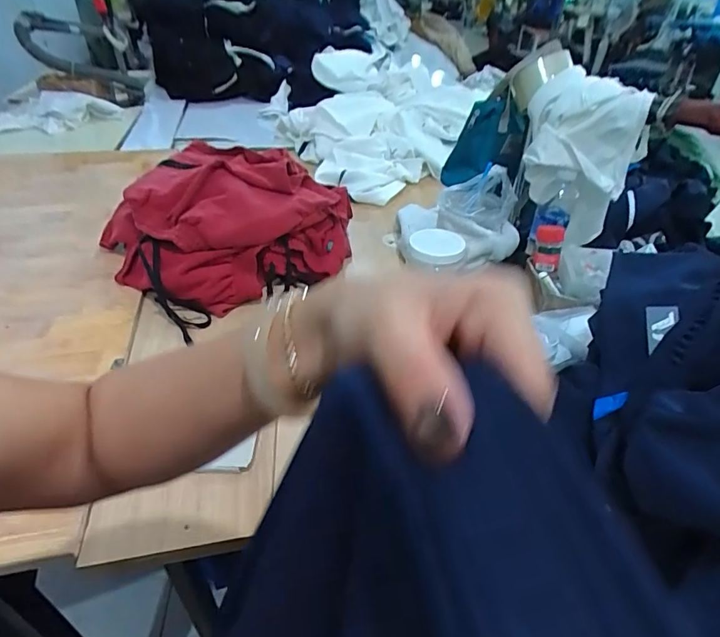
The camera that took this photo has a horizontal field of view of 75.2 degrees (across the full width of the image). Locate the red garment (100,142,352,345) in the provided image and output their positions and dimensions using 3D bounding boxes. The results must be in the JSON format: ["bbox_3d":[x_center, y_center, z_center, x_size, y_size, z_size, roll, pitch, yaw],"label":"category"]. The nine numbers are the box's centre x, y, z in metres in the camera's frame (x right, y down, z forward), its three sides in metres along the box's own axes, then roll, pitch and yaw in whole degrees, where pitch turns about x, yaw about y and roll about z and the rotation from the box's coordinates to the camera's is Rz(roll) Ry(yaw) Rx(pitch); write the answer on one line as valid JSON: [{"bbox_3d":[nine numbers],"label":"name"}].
[{"bbox_3d":[-0.252,-0.189,0.871,0.376,0.157,0.370,26,44,26],"label":"red garment"}]

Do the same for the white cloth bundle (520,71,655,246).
[{"bbox_3d":[0.367,-0.267,0.815,0.178,0.258,0.117,15,40,15],"label":"white cloth bundle"}]

